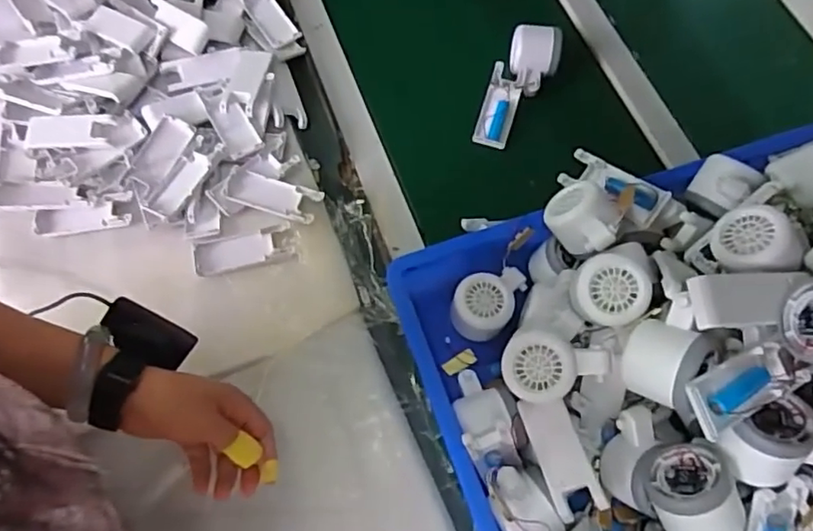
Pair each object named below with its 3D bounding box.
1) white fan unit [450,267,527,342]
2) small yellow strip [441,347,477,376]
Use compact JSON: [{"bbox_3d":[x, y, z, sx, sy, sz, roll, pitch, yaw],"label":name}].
[{"bbox_3d":[0.080,0.032,0.583,0.055,0.040,0.080,31,72,9],"label":"white fan unit"},{"bbox_3d":[0.052,0.097,0.590,0.035,0.008,0.014,-27,73,-11],"label":"small yellow strip"}]

